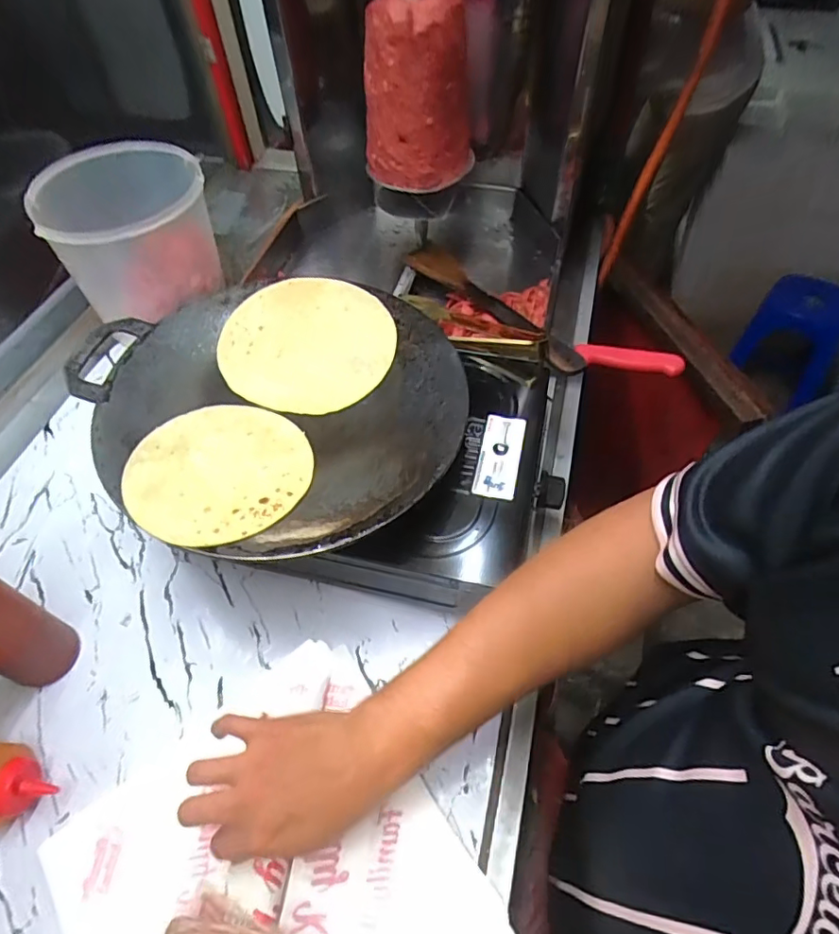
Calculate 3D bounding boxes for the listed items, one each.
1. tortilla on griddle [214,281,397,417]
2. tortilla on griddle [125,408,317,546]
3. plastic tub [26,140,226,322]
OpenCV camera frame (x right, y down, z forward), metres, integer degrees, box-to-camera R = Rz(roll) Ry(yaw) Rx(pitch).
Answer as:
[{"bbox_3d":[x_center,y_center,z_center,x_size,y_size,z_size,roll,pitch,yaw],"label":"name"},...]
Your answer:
[{"bbox_3d":[-0.115,-0.127,0.569,0.173,0.016,0.164,-3,63,0],"label":"tortilla on griddle"},{"bbox_3d":[-0.169,0.003,0.472,0.146,0.010,0.147,2,48,-2],"label":"tortilla on griddle"},{"bbox_3d":[-0.354,-0.293,0.697,0.187,0.152,0.153,-25,54,-17],"label":"plastic tub"}]

